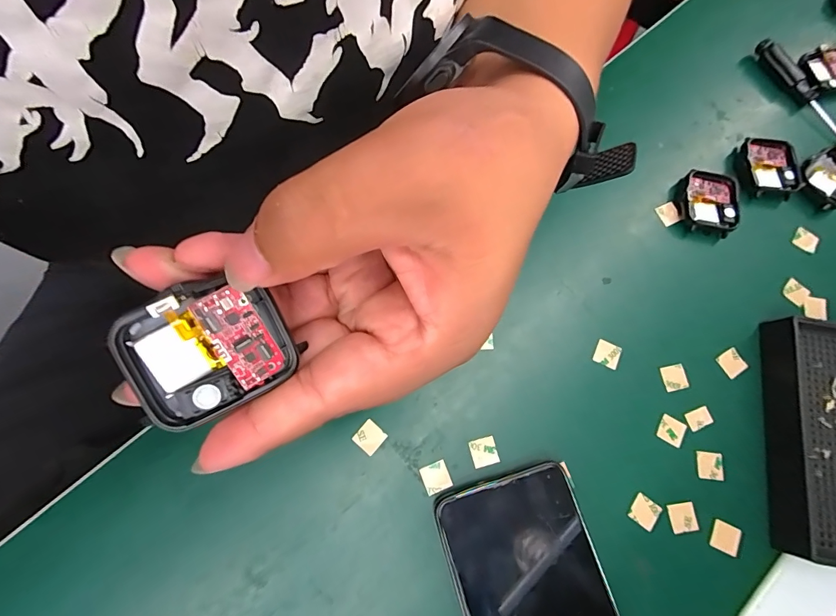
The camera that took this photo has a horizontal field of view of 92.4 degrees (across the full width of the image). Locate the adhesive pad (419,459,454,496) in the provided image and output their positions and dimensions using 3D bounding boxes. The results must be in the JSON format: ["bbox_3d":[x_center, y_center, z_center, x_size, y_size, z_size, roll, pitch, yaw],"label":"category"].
[{"bbox_3d":[0.010,0.098,0.231,0.016,0.004,0.016,-22,79,-9],"label":"adhesive pad"}]

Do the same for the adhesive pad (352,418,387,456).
[{"bbox_3d":[-0.029,0.076,0.235,0.015,0.004,0.016,41,77,6],"label":"adhesive pad"}]

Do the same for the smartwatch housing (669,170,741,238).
[{"bbox_3d":[0.203,-0.073,0.283,0.040,0.015,0.043,9,76,-2],"label":"smartwatch housing"}]

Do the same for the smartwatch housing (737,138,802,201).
[{"bbox_3d":[0.257,-0.103,0.293,0.037,0.013,0.044,4,76,-3],"label":"smartwatch housing"}]

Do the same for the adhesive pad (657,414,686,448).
[{"bbox_3d":[0.156,0.075,0.245,0.015,0.004,0.015,29,76,3],"label":"adhesive pad"}]

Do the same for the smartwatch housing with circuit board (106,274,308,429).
[{"bbox_3d":[-0.061,0.013,0.115,0.043,0.011,0.036,-29,105,-12],"label":"smartwatch housing with circuit board"}]

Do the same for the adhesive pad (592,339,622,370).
[{"bbox_3d":[0.121,0.029,0.256,0.015,0.004,0.015,24,76,2],"label":"adhesive pad"}]

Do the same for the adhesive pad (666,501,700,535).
[{"bbox_3d":[0.154,0.122,0.232,0.015,0.004,0.016,-8,77,-6],"label":"adhesive pad"}]

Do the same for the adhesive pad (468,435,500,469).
[{"bbox_3d":[0.039,0.085,0.236,0.016,0.004,0.015,-14,78,-7],"label":"adhesive pad"}]

